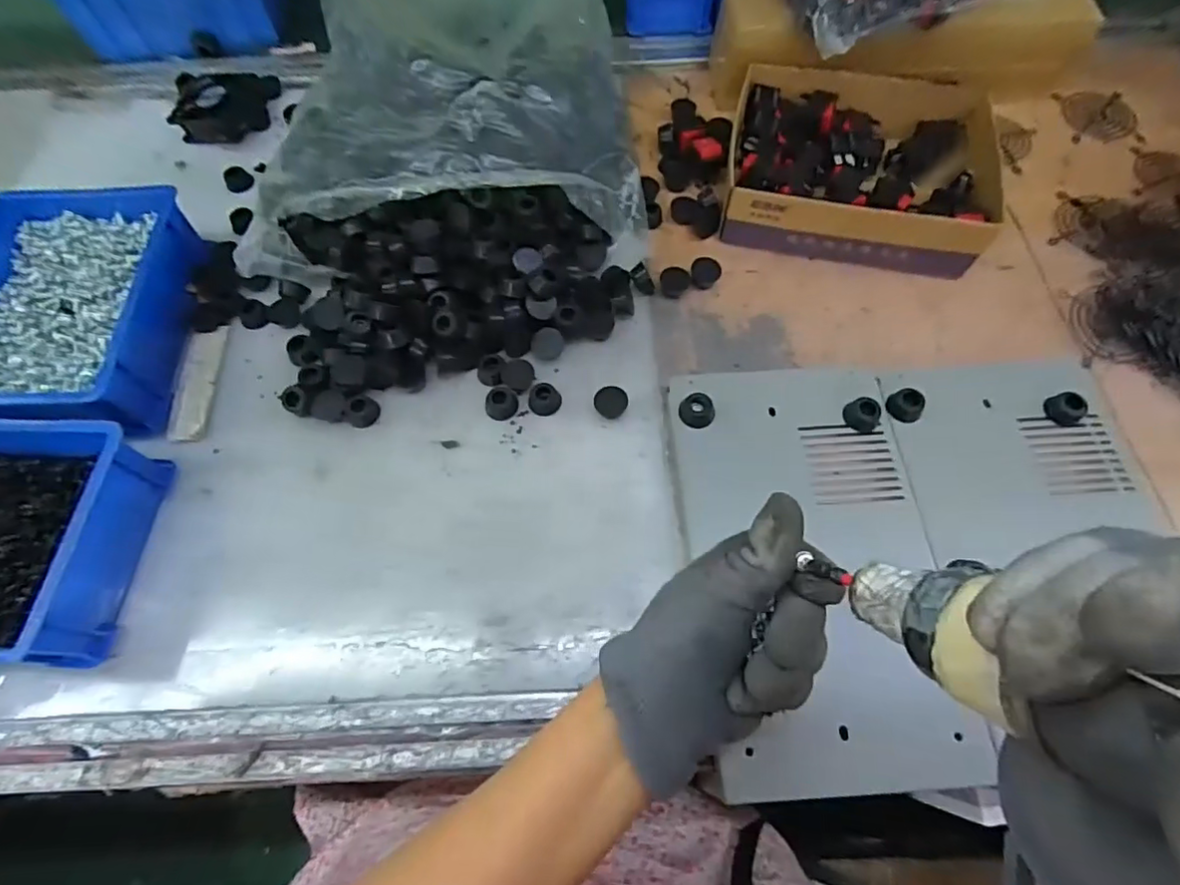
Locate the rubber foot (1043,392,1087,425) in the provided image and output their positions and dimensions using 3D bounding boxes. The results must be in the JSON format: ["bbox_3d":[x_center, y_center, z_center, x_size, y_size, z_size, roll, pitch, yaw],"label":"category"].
[{"bbox_3d":[0.336,-0.024,0.417,0.025,0.011,0.023,-1,65,2],"label":"rubber foot"}]

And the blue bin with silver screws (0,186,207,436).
[{"bbox_3d":[-0.405,-0.104,0.465,0.155,0.066,0.206,-4,65,0],"label":"blue bin with silver screws"}]

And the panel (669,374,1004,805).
[{"bbox_3d":[0.145,0.075,0.386,0.157,0.023,0.268,-3,65,0],"label":"panel"}]

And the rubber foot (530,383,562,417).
[{"bbox_3d":[-0.034,-0.033,0.448,0.022,0.012,0.021,30,70,15],"label":"rubber foot"}]

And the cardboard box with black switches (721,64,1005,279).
[{"bbox_3d":[0.231,-0.243,0.518,0.219,0.055,0.182,10,66,7],"label":"cardboard box with black switches"}]

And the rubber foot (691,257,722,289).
[{"bbox_3d":[0.097,-0.142,0.495,0.023,0.015,0.022,-1,65,2],"label":"rubber foot"}]

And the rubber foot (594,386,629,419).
[{"bbox_3d":[0.016,-0.030,0.446,0.022,0.016,0.021,38,72,17],"label":"rubber foot"}]

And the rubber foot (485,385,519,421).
[{"bbox_3d":[-0.067,-0.031,0.450,0.025,0.011,0.024,-1,65,2],"label":"rubber foot"}]

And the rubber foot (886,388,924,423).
[{"bbox_3d":[0.230,-0.028,0.429,0.025,0.011,0.024,-40,70,-15],"label":"rubber foot"}]

